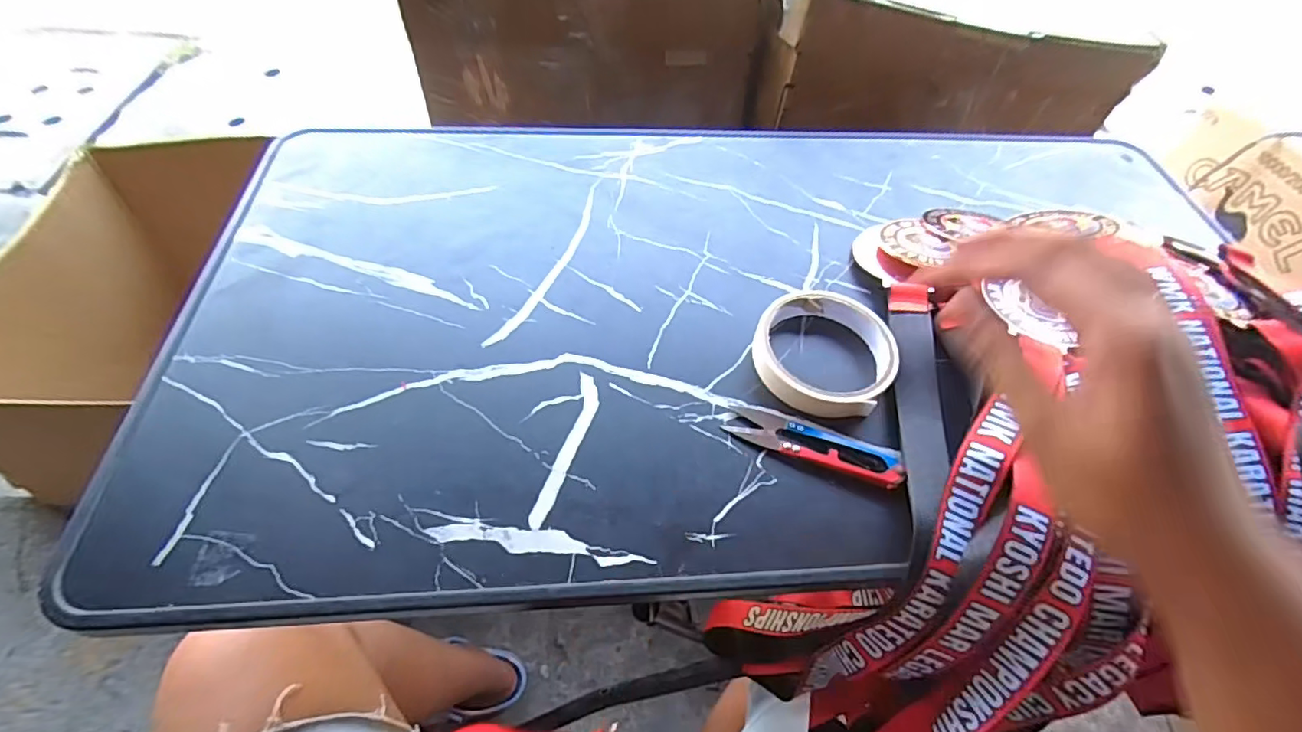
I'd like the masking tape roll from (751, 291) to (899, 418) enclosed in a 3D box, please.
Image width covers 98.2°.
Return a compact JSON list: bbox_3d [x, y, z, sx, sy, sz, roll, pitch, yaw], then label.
[{"bbox_3d":[0.110,-0.010,0.363,0.087,0.020,0.081,2,55,-3],"label":"masking tape roll"}]

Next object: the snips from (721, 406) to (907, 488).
[{"bbox_3d":[0.095,0.045,0.329,0.101,0.010,0.025,18,56,8],"label":"snips"}]

